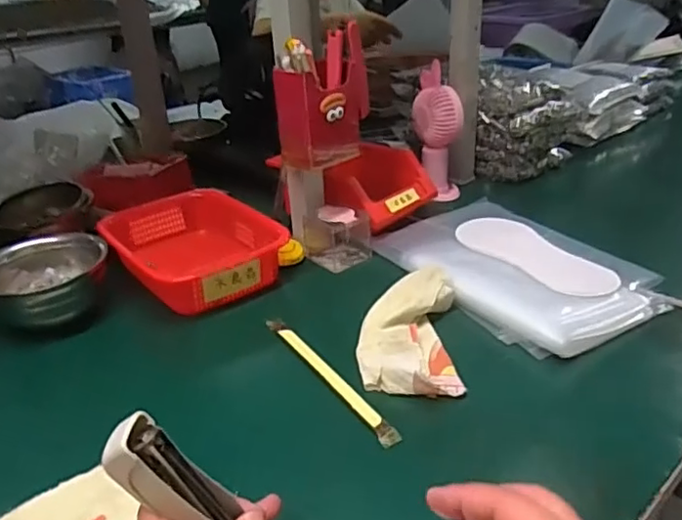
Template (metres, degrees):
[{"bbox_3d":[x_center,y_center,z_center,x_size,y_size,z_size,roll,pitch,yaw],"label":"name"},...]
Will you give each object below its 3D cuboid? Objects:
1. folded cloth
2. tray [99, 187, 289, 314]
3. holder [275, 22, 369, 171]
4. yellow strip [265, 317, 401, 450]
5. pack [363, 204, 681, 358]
[{"bbox_3d":[0.062,0.061,0.574,0.085,0.028,0.167,-1,27,6],"label":"folded cloth"},{"bbox_3d":[-0.167,-0.013,0.705,0.149,0.053,0.205,-24,33,-35],"label":"tray"},{"bbox_3d":[-0.016,-0.165,0.647,0.060,0.117,0.105,22,36,40],"label":"holder"},{"bbox_3d":[-0.013,0.095,0.535,0.017,0.010,0.198,-18,30,-27],"label":"yellow strip"},{"bbox_3d":[0.184,-0.003,0.664,0.197,0.027,0.286,-17,30,-24],"label":"pack"}]

